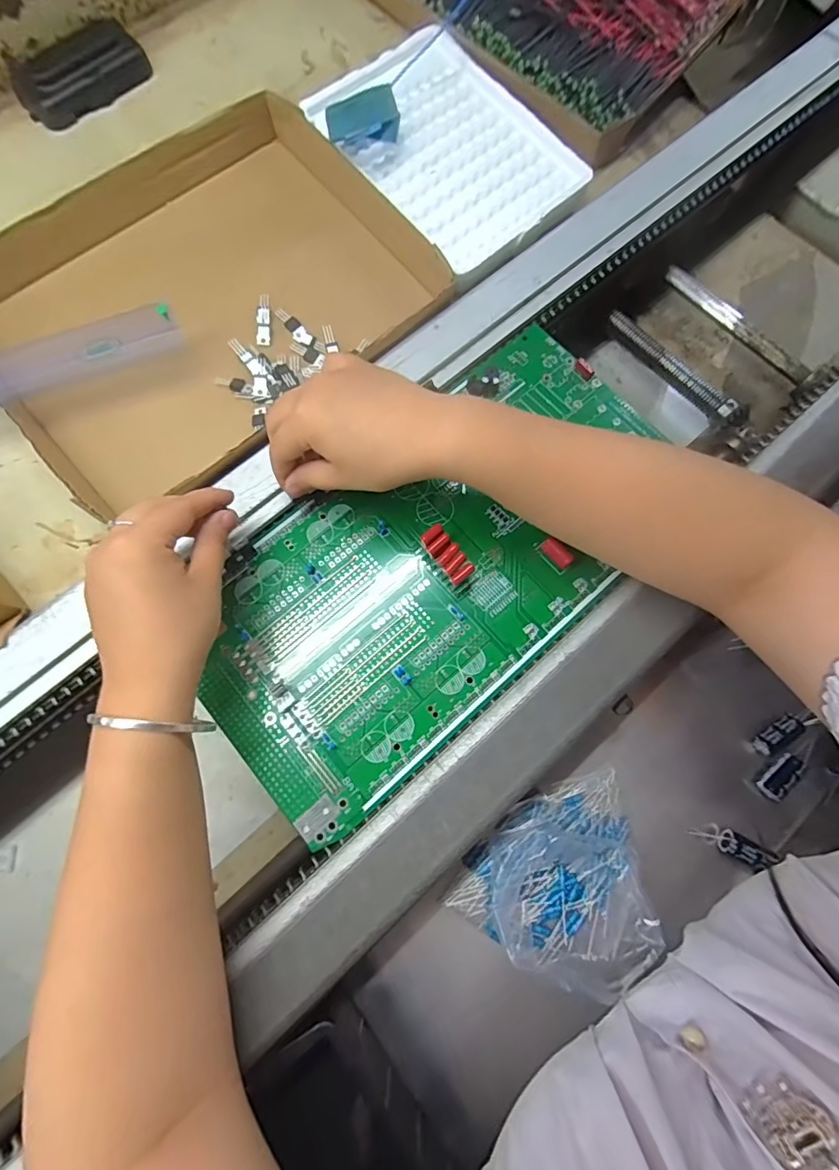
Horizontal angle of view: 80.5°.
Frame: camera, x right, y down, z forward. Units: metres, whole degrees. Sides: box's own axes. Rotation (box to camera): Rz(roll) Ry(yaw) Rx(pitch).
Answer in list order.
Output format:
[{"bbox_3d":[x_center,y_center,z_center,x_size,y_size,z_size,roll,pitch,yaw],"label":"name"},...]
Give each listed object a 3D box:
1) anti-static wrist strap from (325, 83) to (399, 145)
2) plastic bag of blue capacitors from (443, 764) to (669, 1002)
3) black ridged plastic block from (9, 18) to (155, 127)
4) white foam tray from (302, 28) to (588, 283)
[{"bbox_3d":[-0.044,-0.361,0.386,0.056,0.046,0.019,-20,78,-4],"label":"anti-static wrist strap"},{"bbox_3d":[0.083,0.190,0.314,0.122,0.038,0.115,-9,77,-2],"label":"plastic bag of blue capacitors"},{"bbox_3d":[-0.277,-0.421,0.406,0.105,0.030,0.043,-44,81,-9],"label":"black ridged plastic block"},{"bbox_3d":[0.026,-0.360,0.404,0.152,0.023,0.190,-43,85,-8],"label":"white foam tray"}]

